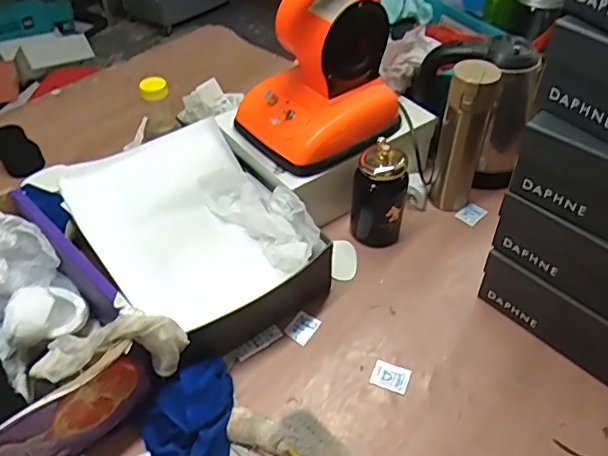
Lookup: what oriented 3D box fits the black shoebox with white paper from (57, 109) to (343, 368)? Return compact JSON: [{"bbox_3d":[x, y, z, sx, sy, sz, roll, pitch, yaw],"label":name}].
[{"bbox_3d":[-0.153,0.012,0.799,0.247,0.130,0.320,-30,53,-26],"label":"black shoebox with white paper"}]

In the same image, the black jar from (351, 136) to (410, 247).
[{"bbox_3d":[0.109,-0.050,0.825,0.075,0.162,0.060,7,46,6],"label":"black jar"}]

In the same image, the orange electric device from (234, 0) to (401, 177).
[{"bbox_3d":[0.018,-0.224,0.821,0.191,0.218,0.202,30,53,26],"label":"orange electric device"}]

